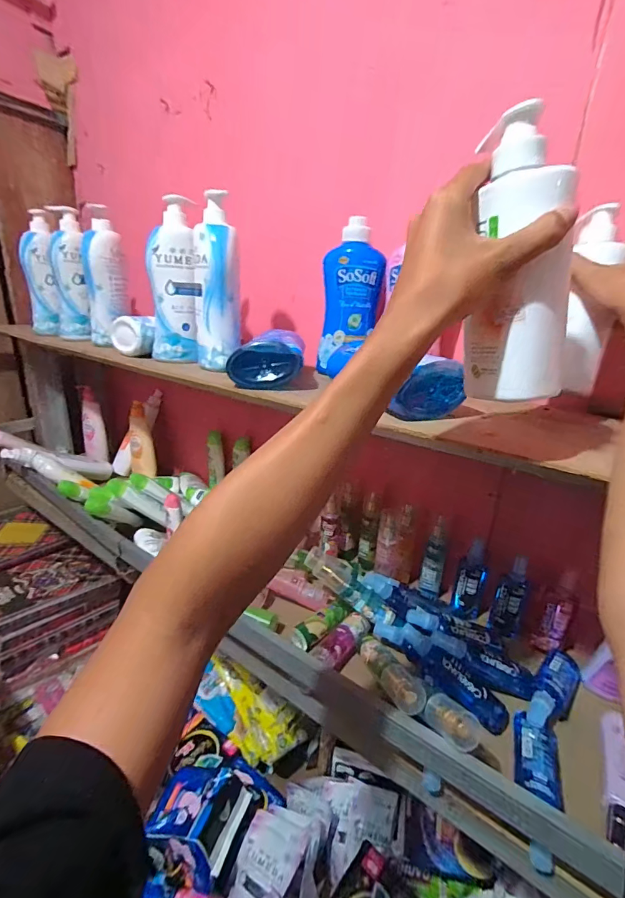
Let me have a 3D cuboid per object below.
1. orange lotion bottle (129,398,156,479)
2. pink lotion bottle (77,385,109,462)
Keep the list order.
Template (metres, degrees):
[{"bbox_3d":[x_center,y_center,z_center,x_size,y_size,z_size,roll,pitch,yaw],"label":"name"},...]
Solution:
[{"bbox_3d":[-0.425,-0.021,1.002,0.055,0.184,0.049,-7,-6,-30],"label":"orange lotion bottle"},{"bbox_3d":[-0.605,-0.069,1.114,0.055,0.196,0.061,-5,21,-26],"label":"pink lotion bottle"}]

